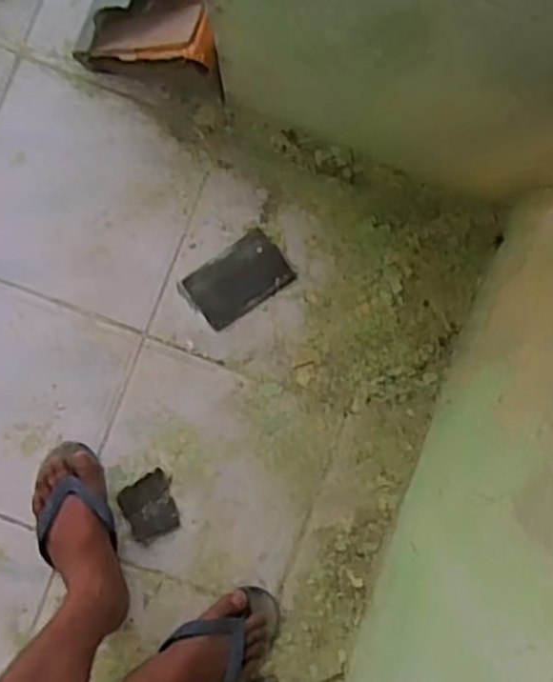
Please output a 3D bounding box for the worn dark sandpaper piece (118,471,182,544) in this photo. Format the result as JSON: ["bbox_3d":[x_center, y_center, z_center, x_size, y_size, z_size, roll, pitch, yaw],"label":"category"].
[{"bbox_3d":[-0.177,0.233,1.059,0.071,0.011,0.085,-20,93,-4],"label":"worn dark sandpaper piece"}]

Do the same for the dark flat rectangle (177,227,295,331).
[{"bbox_3d":[-0.054,-0.085,1.069,0.143,0.004,0.090,-36,94,-3],"label":"dark flat rectangle"}]

